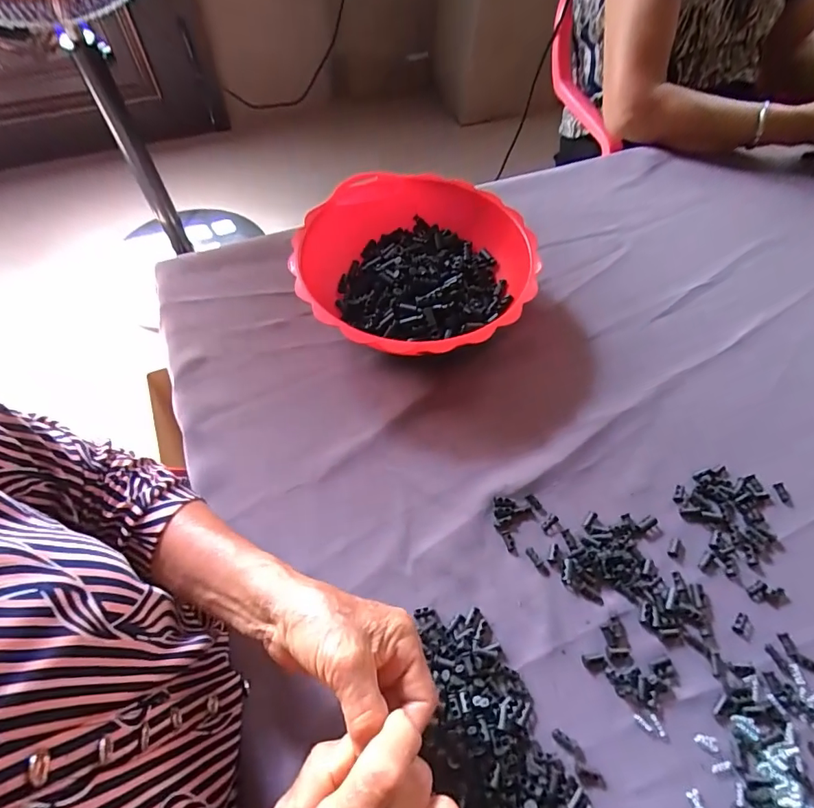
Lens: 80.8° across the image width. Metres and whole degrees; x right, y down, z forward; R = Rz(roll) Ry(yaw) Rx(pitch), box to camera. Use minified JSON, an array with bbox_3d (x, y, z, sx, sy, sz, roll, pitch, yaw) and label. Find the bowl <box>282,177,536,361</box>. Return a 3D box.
[{"bbox_3d":[0.008,-0.130,0.499,0.233,0.090,0.217,0,60,-1],"label":"bowl"}]

